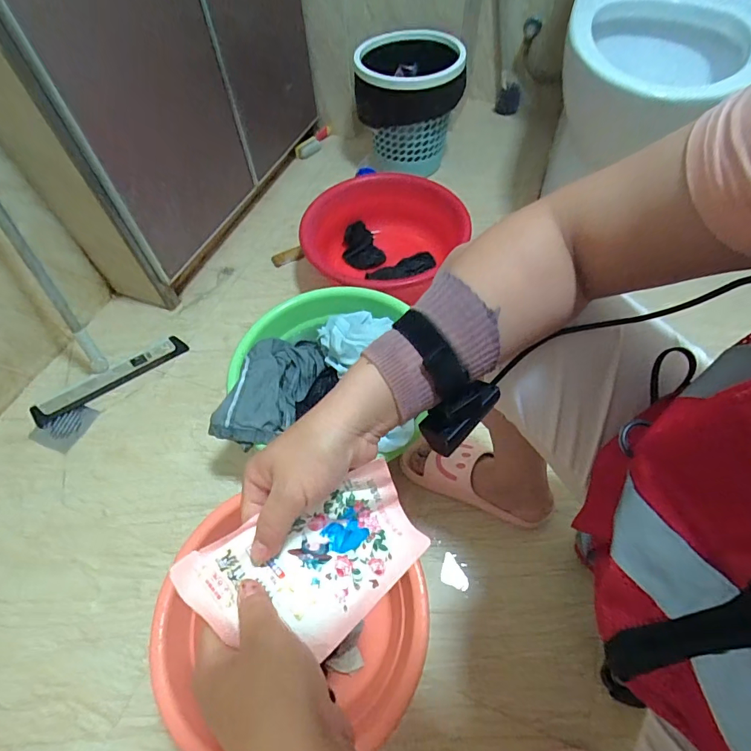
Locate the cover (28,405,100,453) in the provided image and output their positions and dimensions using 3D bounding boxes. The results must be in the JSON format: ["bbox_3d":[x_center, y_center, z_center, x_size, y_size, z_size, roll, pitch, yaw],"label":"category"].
[{"bbox_3d":[-0.624,0.098,0.852,0.091,0.007,0.097,23,65,4],"label":"cover"}]

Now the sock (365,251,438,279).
[{"bbox_3d":[0.062,-0.262,1.031,0.168,0.016,0.057,-18,58,-9],"label":"sock"}]

